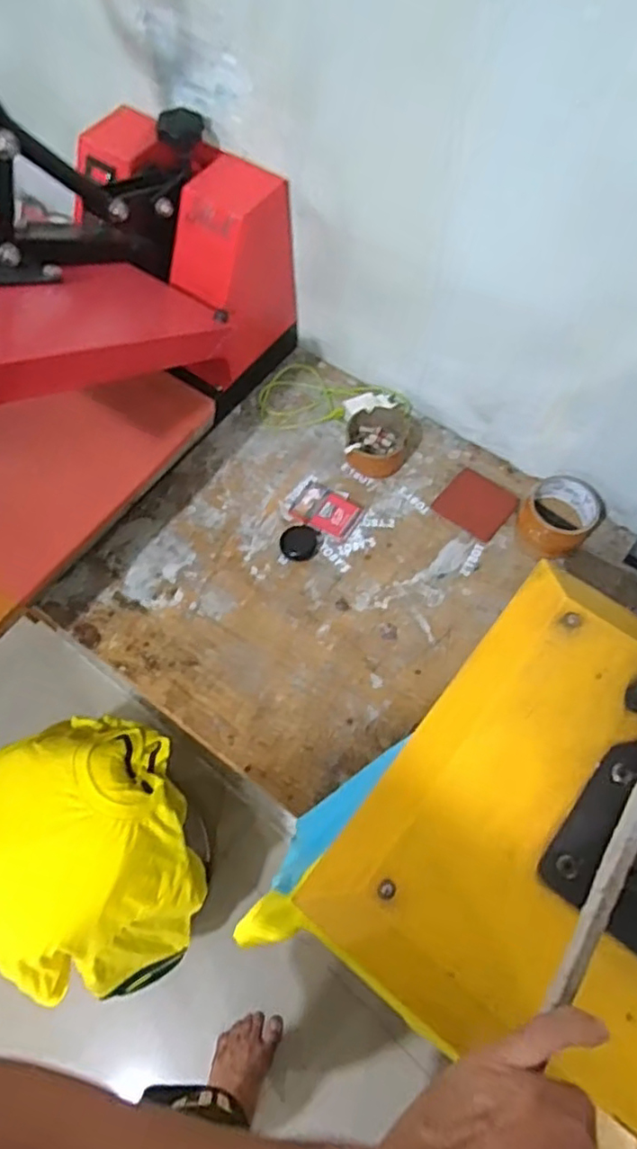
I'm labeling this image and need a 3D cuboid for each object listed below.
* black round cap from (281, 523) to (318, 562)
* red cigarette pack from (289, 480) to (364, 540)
[{"bbox_3d":[-0.025,-0.043,0.845,0.045,0.007,0.050,-11,64,-4],"label":"black round cap"},{"bbox_3d":[0.011,-0.086,0.860,0.083,0.019,0.057,27,68,14],"label":"red cigarette pack"}]

